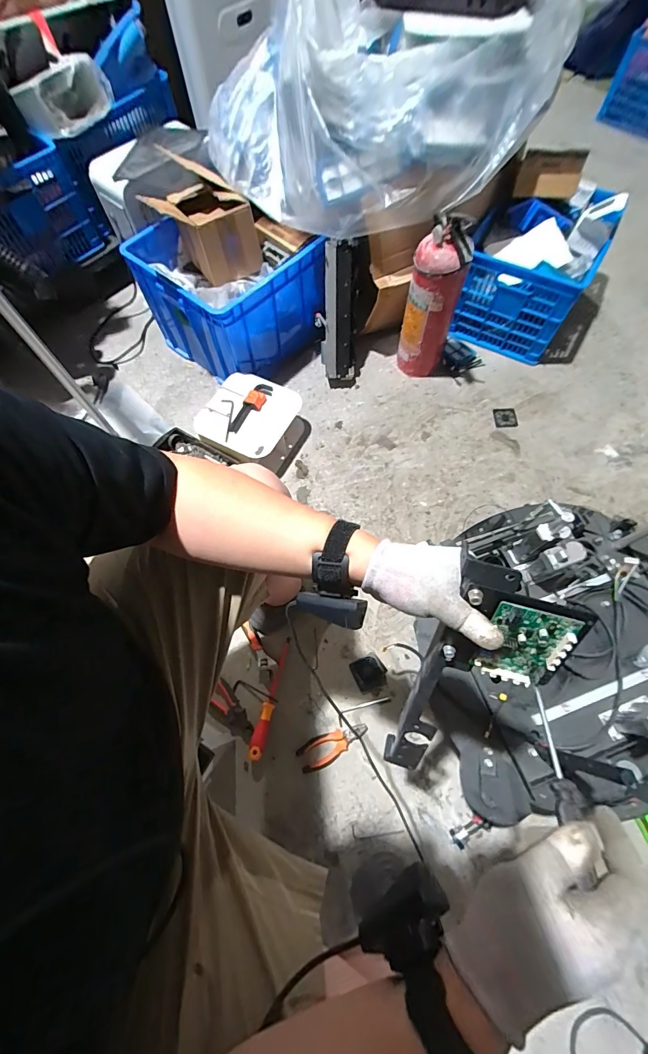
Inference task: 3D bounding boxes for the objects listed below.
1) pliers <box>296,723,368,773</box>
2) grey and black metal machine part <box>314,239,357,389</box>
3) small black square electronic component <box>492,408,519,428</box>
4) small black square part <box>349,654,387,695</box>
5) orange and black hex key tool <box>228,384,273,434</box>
[{"bbox_3d":[0.021,0.471,0.822,0.157,0.018,0.059,-24,69,-9],"label":"pliers"},{"bbox_3d":[0.036,-0.600,1.112,0.115,0.374,0.060,-2,35,0],"label":"grey and black metal machine part"},{"bbox_3d":[0.550,-0.331,1.155,0.071,0.004,0.070,-3,69,0],"label":"small black square electronic component"},{"bbox_3d":[0.105,0.336,0.873,0.073,0.021,0.072,-22,69,-8],"label":"small black square part"},{"bbox_3d":[-0.206,-0.330,1.045,0.055,0.022,0.176,32,71,13],"label":"orange and black hex key tool"}]

